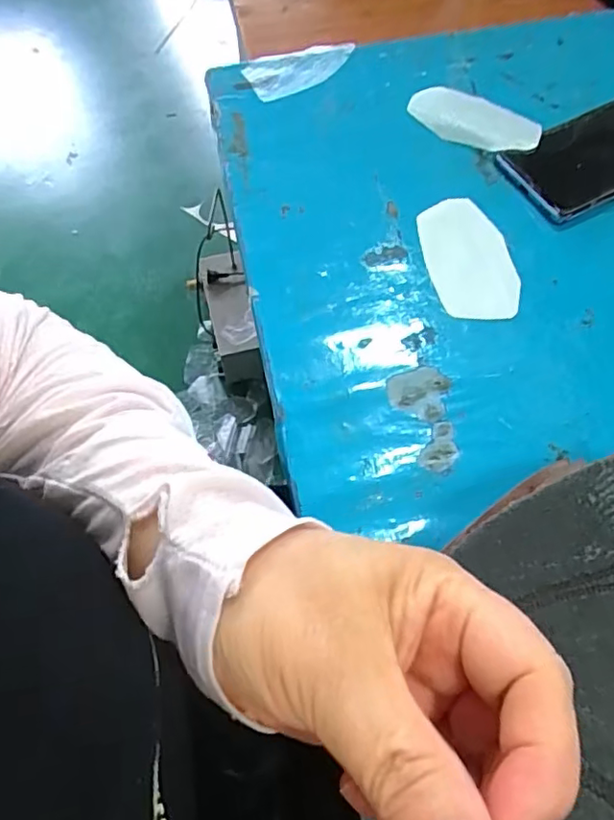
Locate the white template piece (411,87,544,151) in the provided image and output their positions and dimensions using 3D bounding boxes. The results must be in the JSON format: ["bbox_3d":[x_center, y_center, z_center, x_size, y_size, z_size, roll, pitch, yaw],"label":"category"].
[{"bbox_3d":[0.123,-0.214,0.439,0.096,0.004,0.045,31,75,19],"label":"white template piece"}]

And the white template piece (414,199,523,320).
[{"bbox_3d":[0.104,-0.100,0.382,0.055,0.006,0.096,-9,64,-4],"label":"white template piece"}]

